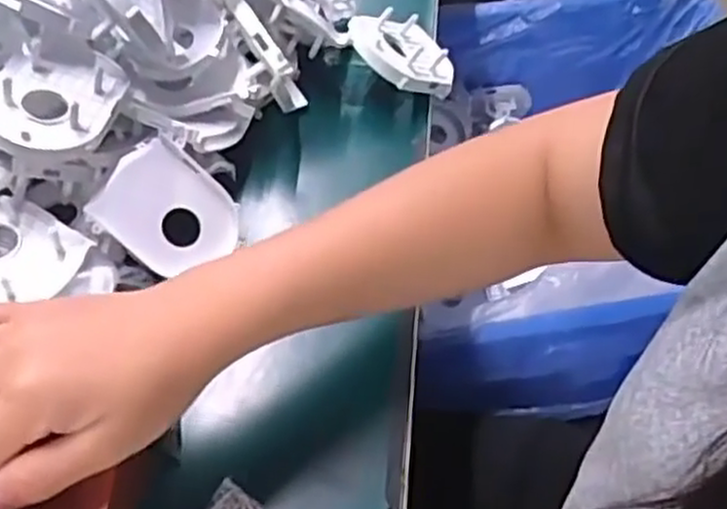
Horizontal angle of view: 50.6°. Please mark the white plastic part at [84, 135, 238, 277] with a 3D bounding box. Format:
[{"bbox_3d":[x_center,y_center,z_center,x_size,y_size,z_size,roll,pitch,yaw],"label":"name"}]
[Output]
[{"bbox_3d":[-0.114,-0.023,0.455,0.079,0.012,0.064,44,63,-21],"label":"white plastic part"}]

